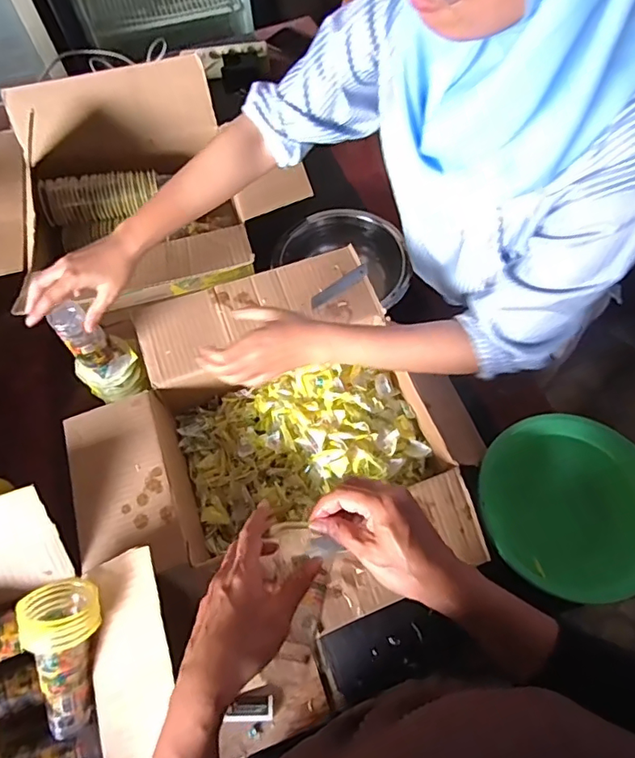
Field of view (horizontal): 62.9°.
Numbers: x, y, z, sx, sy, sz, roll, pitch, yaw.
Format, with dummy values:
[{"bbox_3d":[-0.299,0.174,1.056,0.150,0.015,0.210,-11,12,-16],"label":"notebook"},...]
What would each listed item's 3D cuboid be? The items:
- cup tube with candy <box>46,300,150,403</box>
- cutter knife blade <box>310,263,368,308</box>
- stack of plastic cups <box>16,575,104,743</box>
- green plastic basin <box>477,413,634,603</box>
[{"bbox_3d":[-0.291,-0.031,0.691,0.082,0.167,0.067,-30,66,-13],"label":"cup tube with candy"},{"bbox_3d":[0.031,-0.136,0.754,0.098,0.008,0.021,-33,68,-7],"label":"cutter knife blade"},{"bbox_3d":[-0.258,0.293,0.532,0.062,0.068,0.157,-10,89,20],"label":"stack of plastic cups"},{"bbox_3d":[0.338,0.164,0.685,0.221,0.048,0.230,-1,63,1],"label":"green plastic basin"}]

